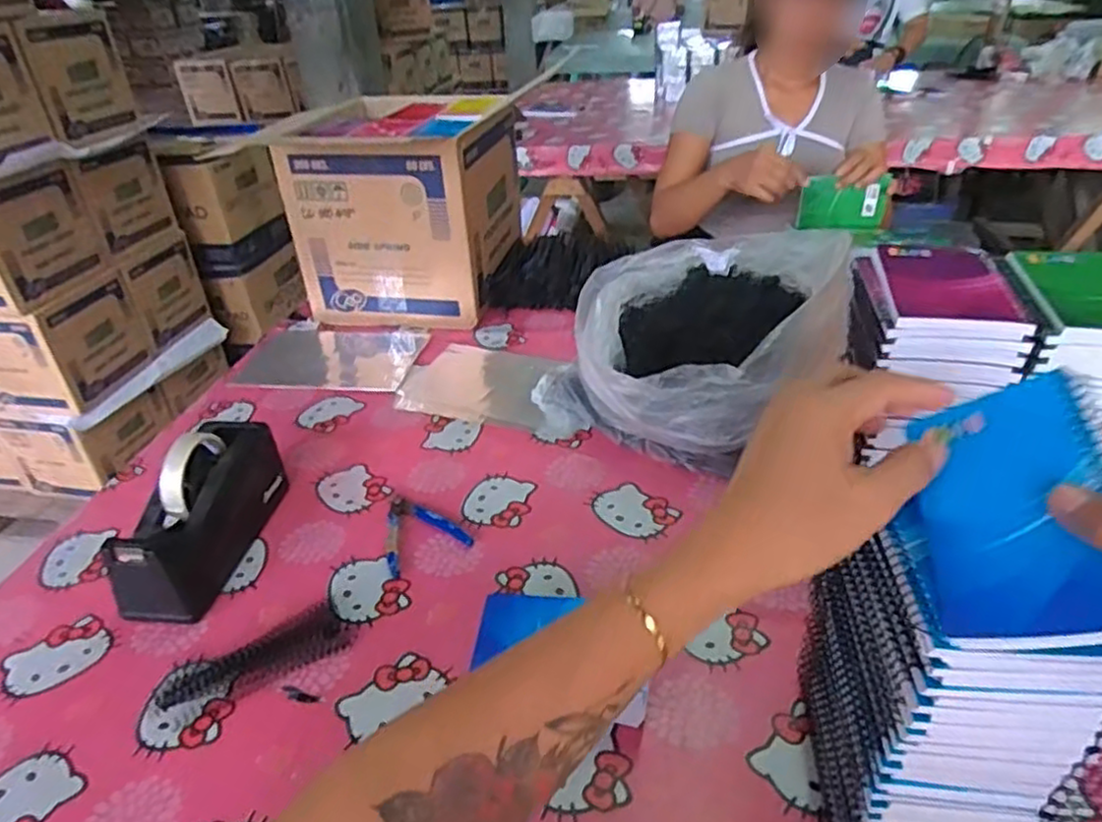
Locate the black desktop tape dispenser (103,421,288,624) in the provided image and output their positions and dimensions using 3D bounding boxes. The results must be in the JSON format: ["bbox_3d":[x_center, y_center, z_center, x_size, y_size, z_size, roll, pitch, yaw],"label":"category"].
[{"bbox_3d":[-0.334,0.092,0.669,0.069,0.119,0.198,1,33,8],"label":"black desktop tape dispenser"}]

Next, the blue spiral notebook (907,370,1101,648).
[{"bbox_3d":[0.220,0.046,0.330,0.084,0.011,0.130,-28,38,39],"label":"blue spiral notebook"}]

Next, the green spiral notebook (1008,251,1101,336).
[{"bbox_3d":[0.369,-0.081,0.474,0.086,0.015,0.119,7,34,16],"label":"green spiral notebook"}]

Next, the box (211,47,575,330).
[{"bbox_3d":[-0.230,-0.334,1.149,0.326,0.284,0.317,7,34,16],"label":"box"}]

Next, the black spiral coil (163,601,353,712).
[{"bbox_3d":[-0.245,0.209,0.584,0.150,0.012,0.054,-23,38,-27],"label":"black spiral coil"}]

